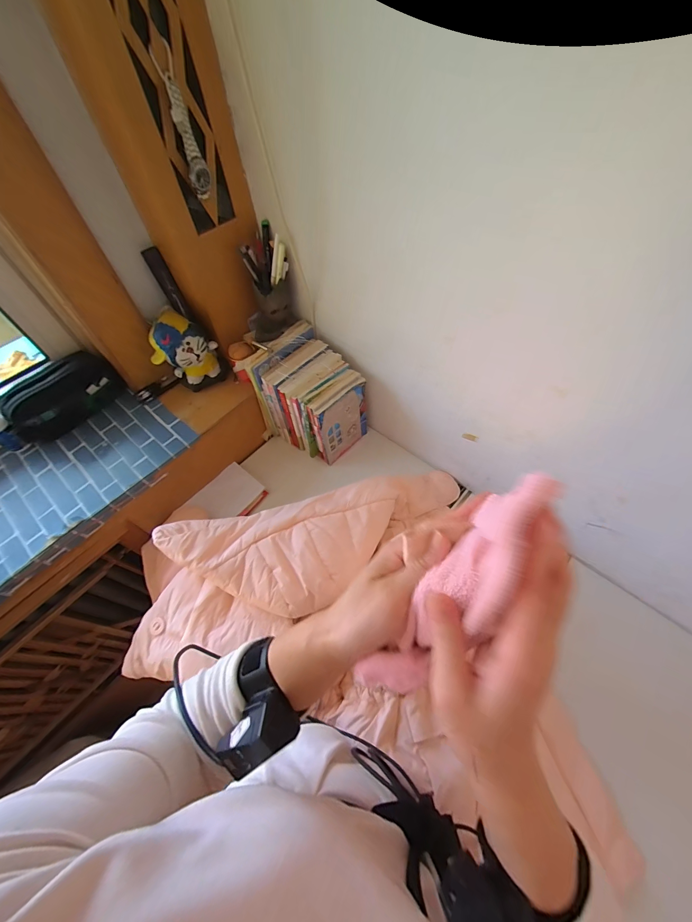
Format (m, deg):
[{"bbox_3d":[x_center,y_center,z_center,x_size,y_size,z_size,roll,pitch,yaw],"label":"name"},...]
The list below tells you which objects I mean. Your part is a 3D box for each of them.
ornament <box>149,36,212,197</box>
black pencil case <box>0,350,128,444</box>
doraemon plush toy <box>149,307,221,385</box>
[{"bbox_3d":[-0.261,-0.535,0.565,0.033,0.175,0.046,-16,58,-7],"label":"ornament"},{"bbox_3d":[-0.625,-0.136,0.784,0.057,0.136,0.229,24,62,18],"label":"black pencil case"},{"bbox_3d":[-0.384,-0.255,0.825,0.106,0.172,0.121,22,61,17],"label":"doraemon plush toy"}]

